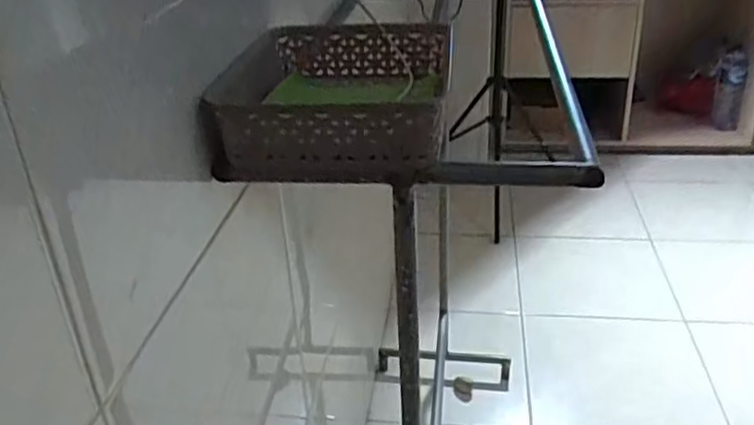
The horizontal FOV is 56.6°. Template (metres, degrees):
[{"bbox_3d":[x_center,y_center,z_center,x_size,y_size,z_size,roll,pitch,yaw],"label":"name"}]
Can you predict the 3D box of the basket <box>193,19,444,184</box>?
[{"bbox_3d":[-0.045,-0.107,0.639,0.211,0.074,0.238,1,26,8],"label":"basket"}]

